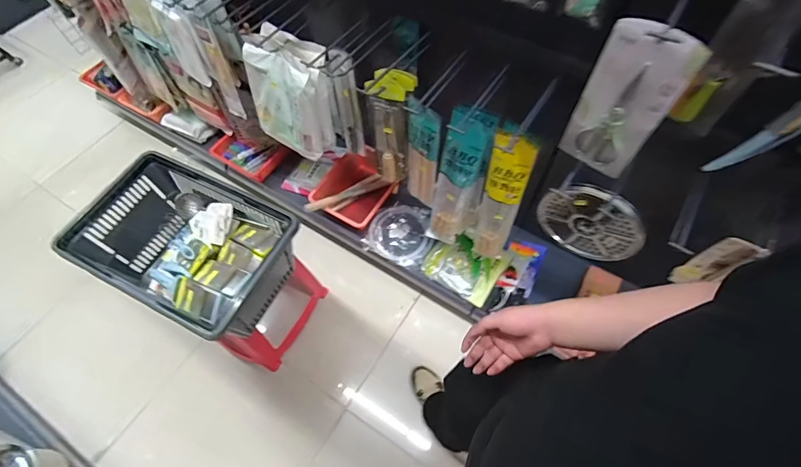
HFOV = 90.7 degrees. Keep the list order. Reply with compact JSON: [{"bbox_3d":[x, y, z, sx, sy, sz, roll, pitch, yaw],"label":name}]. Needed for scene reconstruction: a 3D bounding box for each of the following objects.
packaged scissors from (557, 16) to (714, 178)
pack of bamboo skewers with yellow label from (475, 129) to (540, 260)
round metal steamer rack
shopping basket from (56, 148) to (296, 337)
[{"bbox_3d":[0.347,-0.202,0.627,0.126,0.291,0.027,36,68,19],"label":"packaged scissors"},{"bbox_3d":[0.254,-0.075,1.019,0.107,0.451,0.051,23,64,13],"label":"pack of bamboo skewers with yellow label"},{"bbox_3d":[0.421,-0.023,0.885,0.217,0.211,0.027,28,65,16],"label":"round metal steamer rack"},{"bbox_3d":[-0.548,0.028,1.005,0.510,0.238,0.321,23,64,13],"label":"shopping basket"}]

